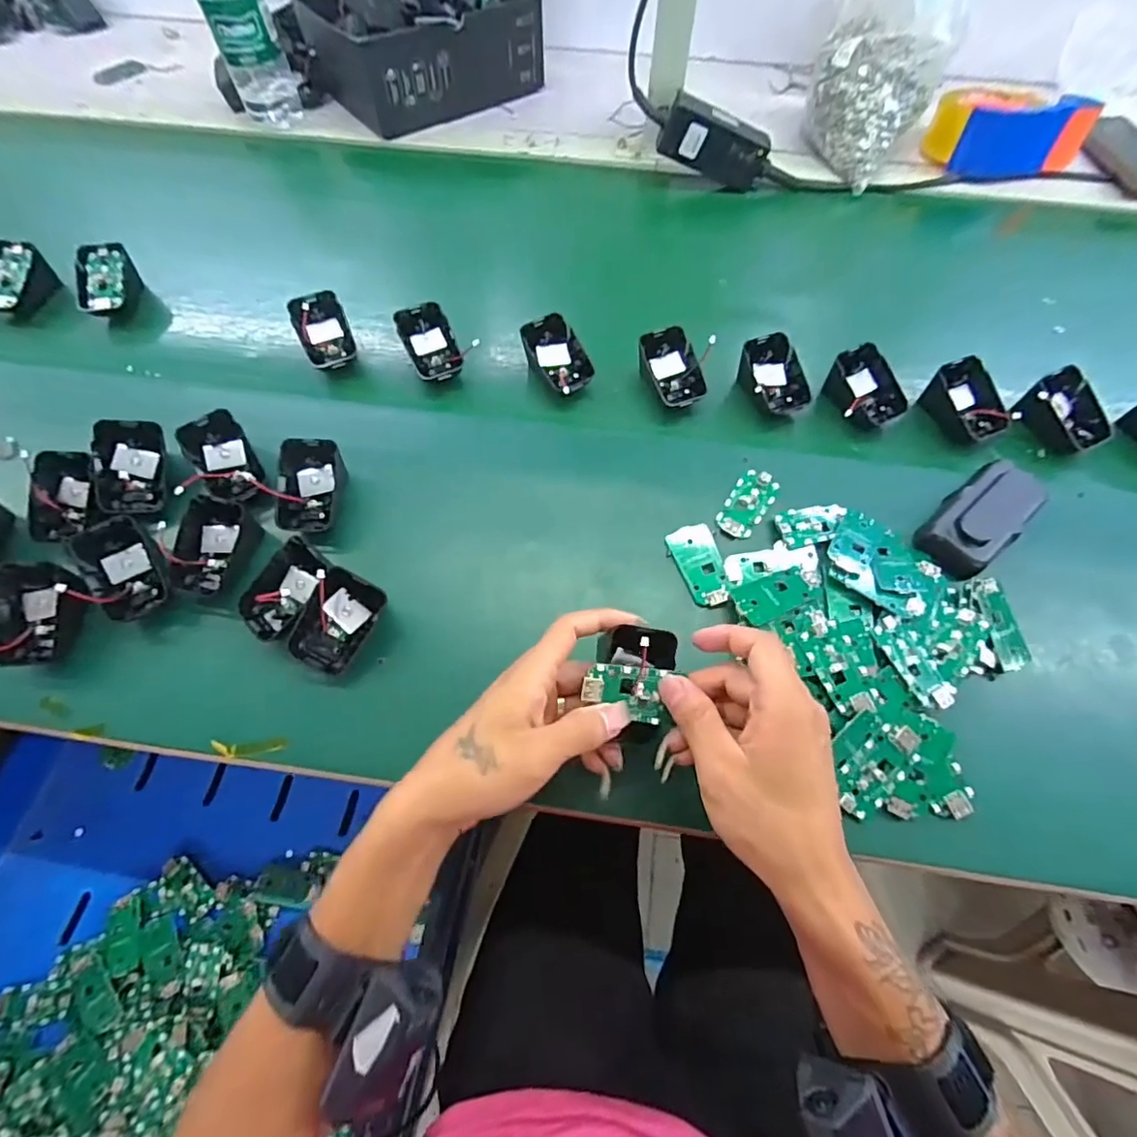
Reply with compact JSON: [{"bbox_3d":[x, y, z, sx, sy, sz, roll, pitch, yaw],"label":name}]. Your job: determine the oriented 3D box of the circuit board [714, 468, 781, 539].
[{"bbox_3d":[0.140,-0.051,0.429,0.031,0.004,0.064,31,67,15],"label":"circuit board"}]

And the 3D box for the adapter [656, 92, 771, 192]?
[{"bbox_3d":[0.160,-0.457,0.589,0.120,0.052,0.032,16,63,-14],"label":"adapter"}]

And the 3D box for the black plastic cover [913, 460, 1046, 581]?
[{"bbox_3d":[0.313,-0.036,0.418,0.106,0.038,0.053,-37,69,-17],"label":"black plastic cover"}]

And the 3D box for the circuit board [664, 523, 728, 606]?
[{"bbox_3d":[0.098,-0.003,0.408,0.031,0.009,0.064,-15,64,-7],"label":"circuit board"}]

